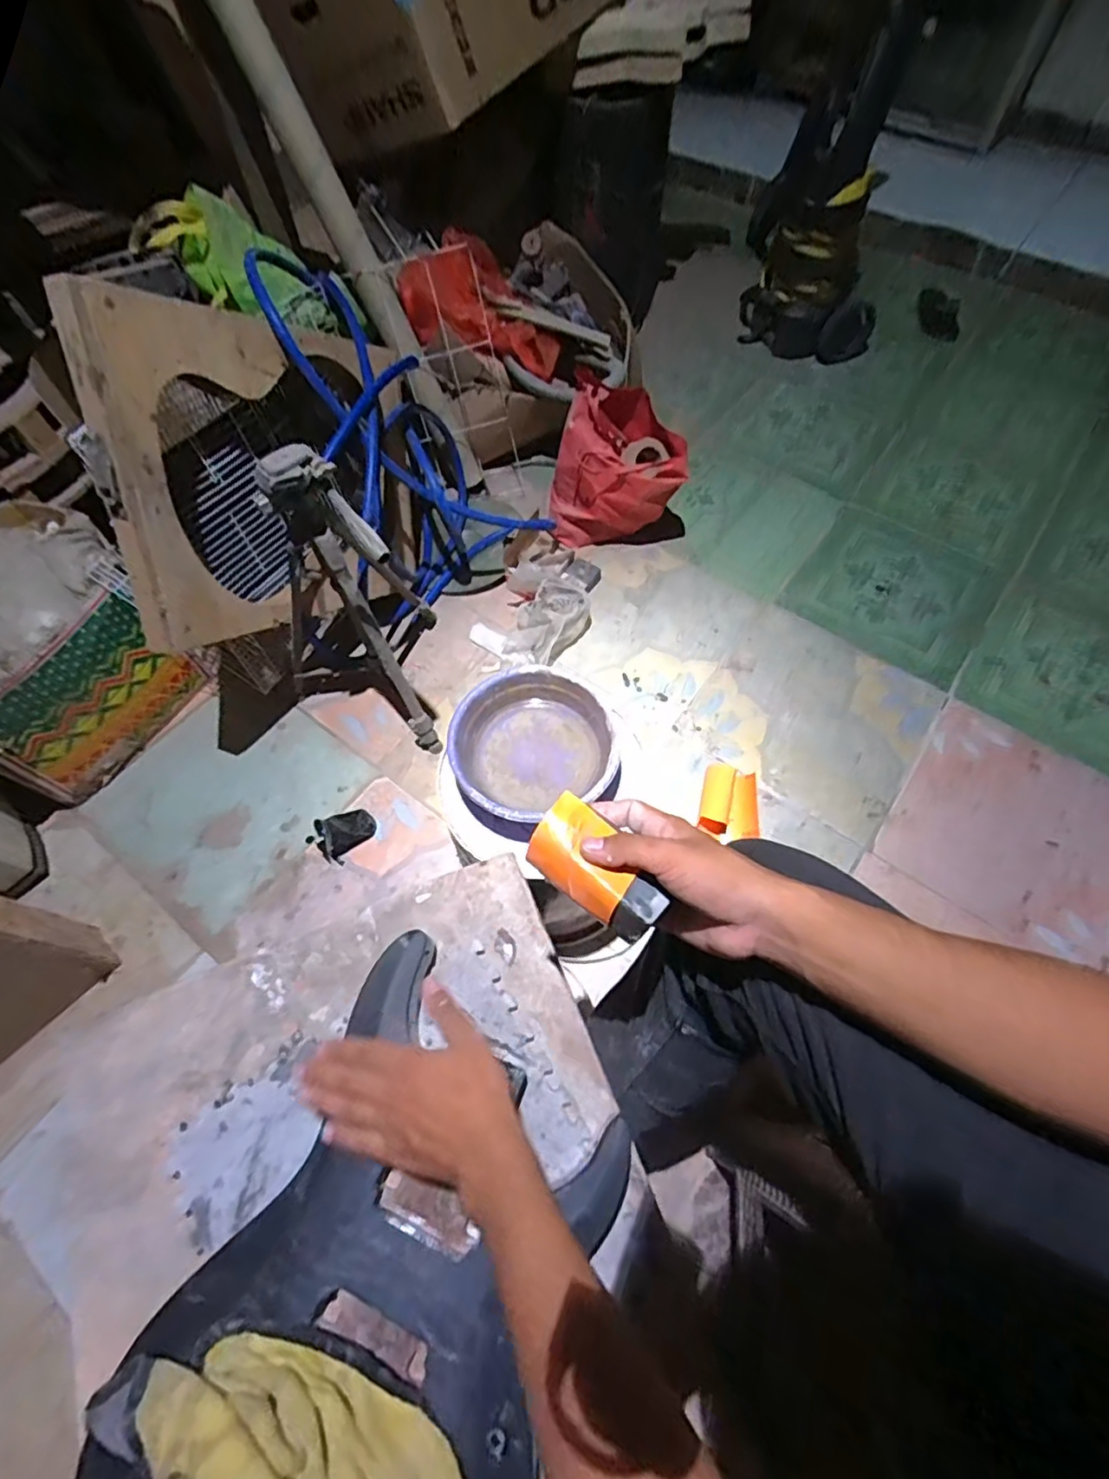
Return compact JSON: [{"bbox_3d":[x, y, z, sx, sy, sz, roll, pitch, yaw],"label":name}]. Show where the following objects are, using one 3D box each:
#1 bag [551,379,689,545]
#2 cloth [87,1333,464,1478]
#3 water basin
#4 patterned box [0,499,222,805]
[{"bbox_3d":[0.130,-0.561,1.303,0.283,0.311,0.142,4,62,3],"label":"bag"},{"bbox_3d":[-0.168,0.447,0.368,0.261,0.056,0.098,21,64,12],"label":"cloth"},{"bbox_3d":[-0.028,0.009,0.746,0.195,0.061,0.189,0,62,1],"label":"water basin"},{"bbox_3d":[-0.913,-0.147,1.068,0.334,0.316,0.392,29,66,15],"label":"patterned box"}]

